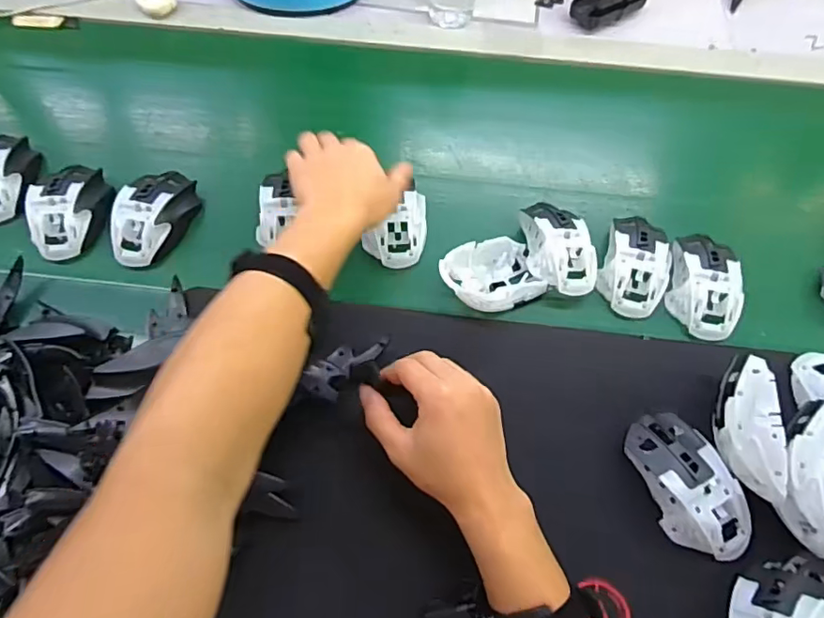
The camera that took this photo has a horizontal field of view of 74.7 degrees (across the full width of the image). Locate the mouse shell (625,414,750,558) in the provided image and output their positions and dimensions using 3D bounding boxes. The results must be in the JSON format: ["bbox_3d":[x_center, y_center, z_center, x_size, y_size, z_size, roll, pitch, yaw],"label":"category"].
[{"bbox_3d":[0.223,0.138,0.430,0.060,0.037,0.113,-17,62,-10],"label":"mouse shell"}]

